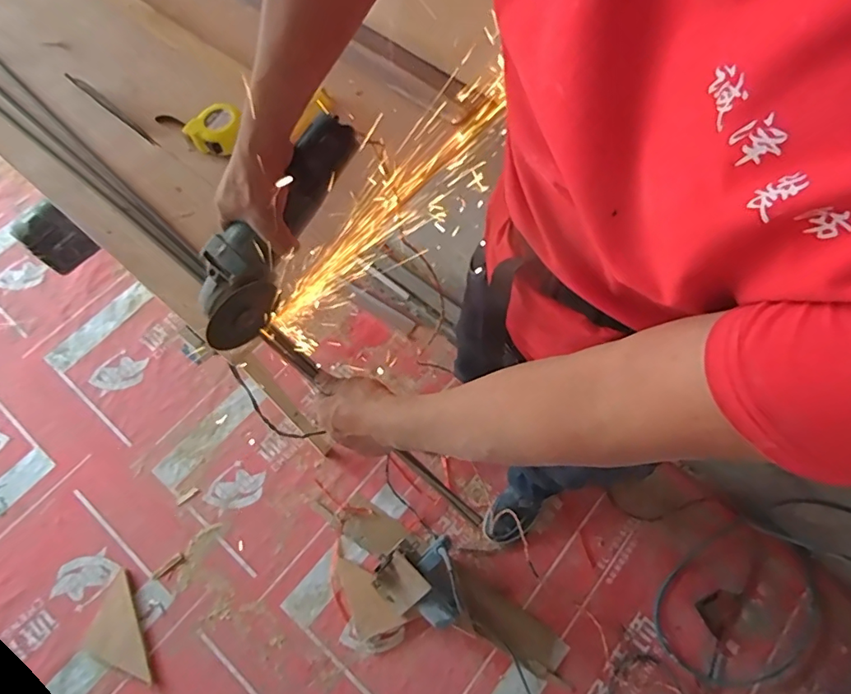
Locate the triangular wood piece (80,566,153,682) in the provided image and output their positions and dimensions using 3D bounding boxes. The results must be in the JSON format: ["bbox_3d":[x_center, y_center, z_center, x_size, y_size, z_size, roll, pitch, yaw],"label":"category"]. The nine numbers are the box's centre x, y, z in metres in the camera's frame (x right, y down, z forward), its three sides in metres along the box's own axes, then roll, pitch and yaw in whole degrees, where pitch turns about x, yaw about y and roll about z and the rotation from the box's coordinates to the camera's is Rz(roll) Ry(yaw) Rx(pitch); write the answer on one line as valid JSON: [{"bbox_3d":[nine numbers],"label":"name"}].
[{"bbox_3d":[-0.719,0.662,1.179,0.116,0.007,0.245,-23,67,-13],"label":"triangular wood piece"}]

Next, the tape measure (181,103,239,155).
[{"bbox_3d":[-0.289,-0.302,0.719,0.068,0.042,0.076,36,72,14],"label":"tape measure"}]

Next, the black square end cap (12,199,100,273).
[{"bbox_3d":[-0.580,-0.169,0.798,0.091,0.063,0.073,33,71,13],"label":"black square end cap"}]

